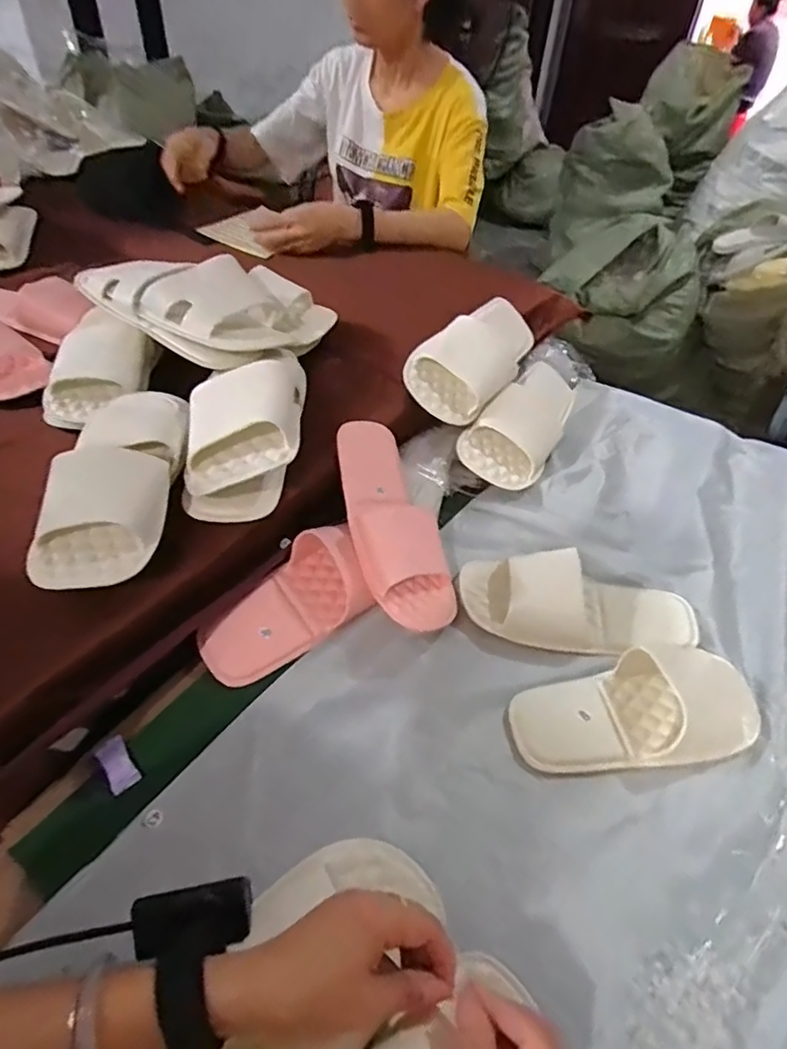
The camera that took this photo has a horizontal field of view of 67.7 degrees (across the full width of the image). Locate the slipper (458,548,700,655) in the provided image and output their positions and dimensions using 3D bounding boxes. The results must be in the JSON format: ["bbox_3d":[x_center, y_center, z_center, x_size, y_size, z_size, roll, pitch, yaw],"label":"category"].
[{"bbox_3d":[0.188,0.076,0.590,0.241,0.050,0.098,11,47,5],"label":"slipper"}]

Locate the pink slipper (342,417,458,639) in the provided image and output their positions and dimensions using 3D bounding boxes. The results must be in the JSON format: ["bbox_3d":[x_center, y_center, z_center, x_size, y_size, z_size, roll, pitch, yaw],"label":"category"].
[{"bbox_3d":[-0.003,-0.001,0.607,0.088,0.058,0.229,-5,65,-34],"label":"pink slipper"}]

